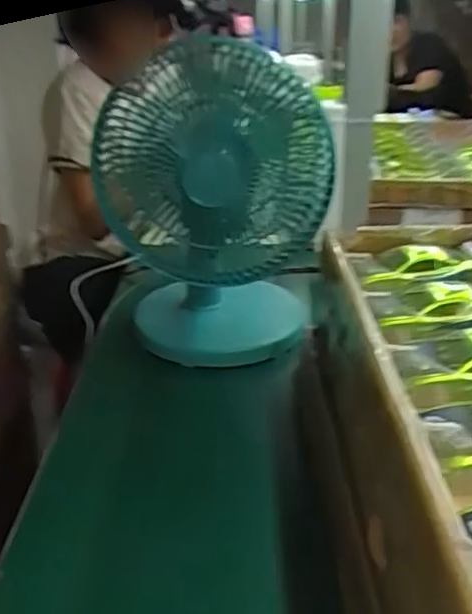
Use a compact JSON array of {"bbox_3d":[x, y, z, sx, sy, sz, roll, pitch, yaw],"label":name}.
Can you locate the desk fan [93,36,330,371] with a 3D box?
[{"bbox_3d":[-0.019,-0.115,0.700,0.234,0.310,0.190,3,24,7],"label":"desk fan"}]

